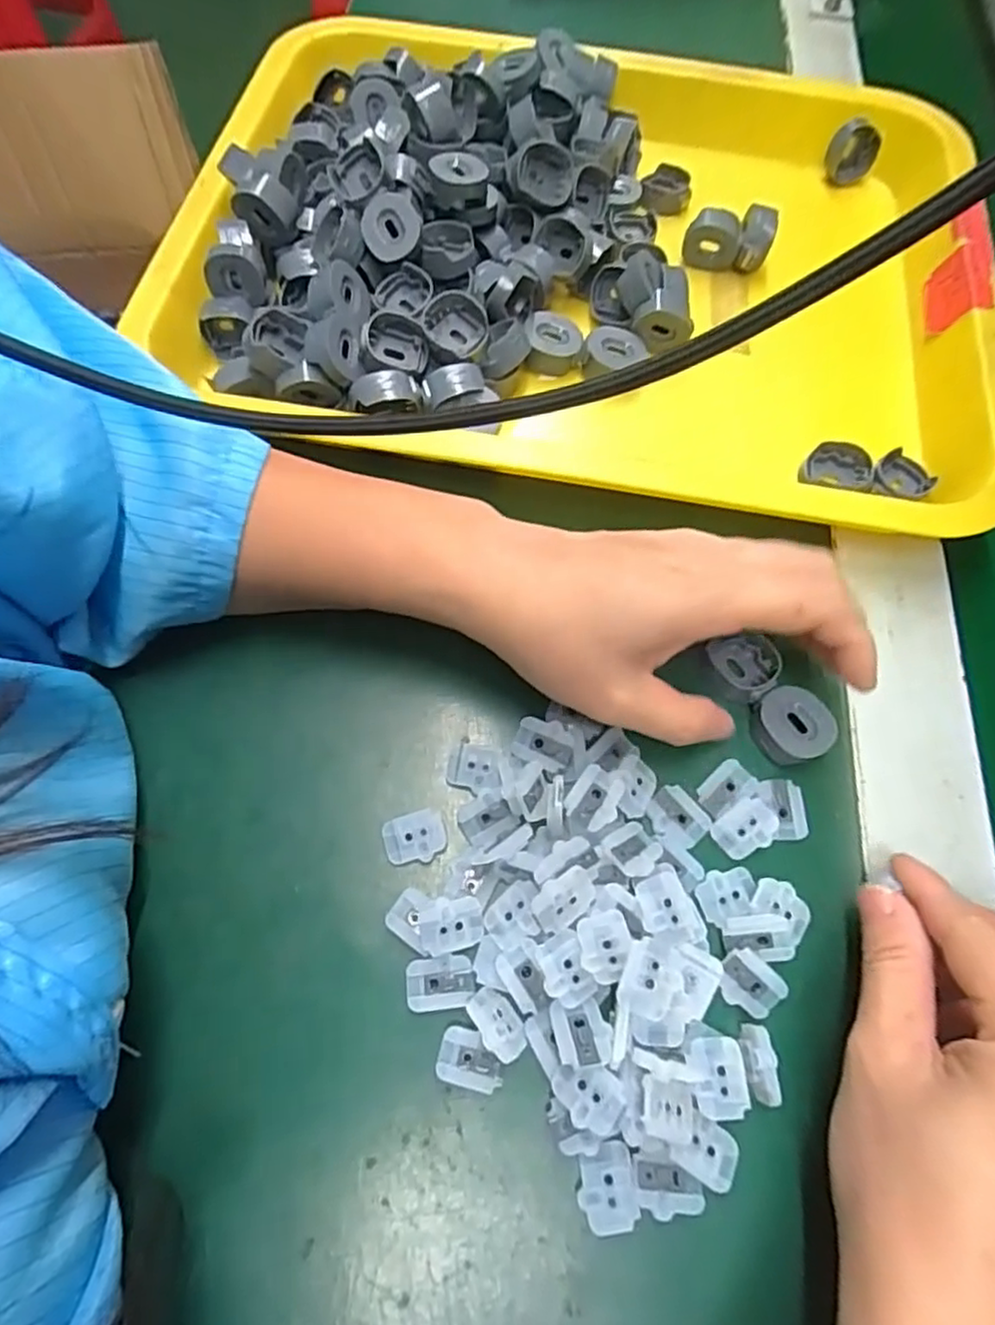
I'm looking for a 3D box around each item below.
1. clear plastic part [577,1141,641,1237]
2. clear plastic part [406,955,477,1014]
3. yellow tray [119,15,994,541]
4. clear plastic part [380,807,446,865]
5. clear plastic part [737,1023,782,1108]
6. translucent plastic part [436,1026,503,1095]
[{"bbox_3d":[0.032,0.154,0.200,0.016,0.004,0.021,-6,66,-5],"label":"clear plastic part"},{"bbox_3d":[-0.018,0.104,0.221,0.022,0.004,0.016,-6,66,-5],"label":"clear plastic part"},{"bbox_3d":[0.048,-0.210,0.338,0.391,0.051,0.308,16,66,5],"label":"yellow tray"},{"bbox_3d":[-0.029,0.062,0.241,0.021,0.004,0.016,-12,67,-8],"label":"clear plastic part"},{"bbox_3d":[0.081,0.124,0.212,0.008,0.013,0.021,-9,66,-7],"label":"clear plastic part"},{"bbox_3d":[-0.008,0.124,0.214,0.020,0.004,0.015,16,66,5],"label":"translucent plastic part"}]

